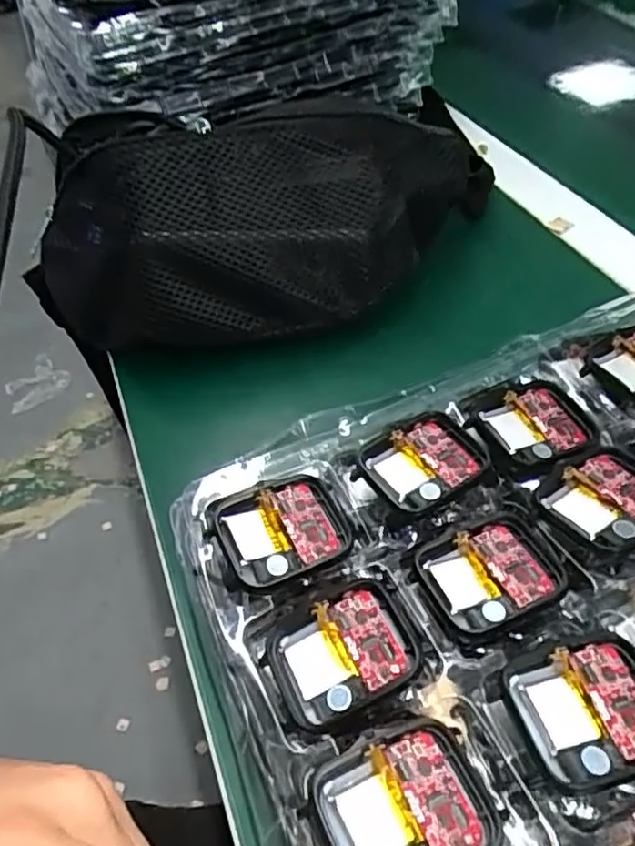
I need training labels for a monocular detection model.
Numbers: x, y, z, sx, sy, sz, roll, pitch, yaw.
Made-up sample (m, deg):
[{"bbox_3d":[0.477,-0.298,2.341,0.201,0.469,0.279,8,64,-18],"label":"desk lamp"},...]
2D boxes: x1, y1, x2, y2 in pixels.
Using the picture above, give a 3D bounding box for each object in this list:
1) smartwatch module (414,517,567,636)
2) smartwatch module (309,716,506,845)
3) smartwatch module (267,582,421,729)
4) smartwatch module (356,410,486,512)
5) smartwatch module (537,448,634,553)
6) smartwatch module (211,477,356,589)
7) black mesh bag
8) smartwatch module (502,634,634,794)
[{"bbox_3d":[0.058,0.050,0.217,0.042,0.006,0.036,-22,50,-13],"label":"smartwatch module"},{"bbox_3d":[0.023,0.100,0.168,0.044,0.006,0.038,-21,49,-12],"label":"smartwatch module"},{"bbox_3d":[0.008,0.072,0.201,0.042,0.013,0.035,-19,49,-11],"label":"smartwatch module"},{"bbox_3d":[0.041,0.014,0.243,0.043,0.005,0.035,-23,50,-14],"label":"smartwatch module"},{"bbox_3d":[0.102,0.026,0.226,0.039,0.011,0.037,-26,50,-16],"label":"smartwatch module"},{"bbox_3d":[-0.012,0.037,0.228,0.043,0.009,0.036,-18,49,-10],"label":"smartwatch module"},{"bbox_3d":[-0.026,-0.121,0.375,0.298,0.094,0.119,-14,48,-6],"label":"black mesh bag"},{"bbox_3d":[0.078,0.080,0.180,0.041,0.006,0.036,-14,48,-6],"label":"smartwatch module"}]

